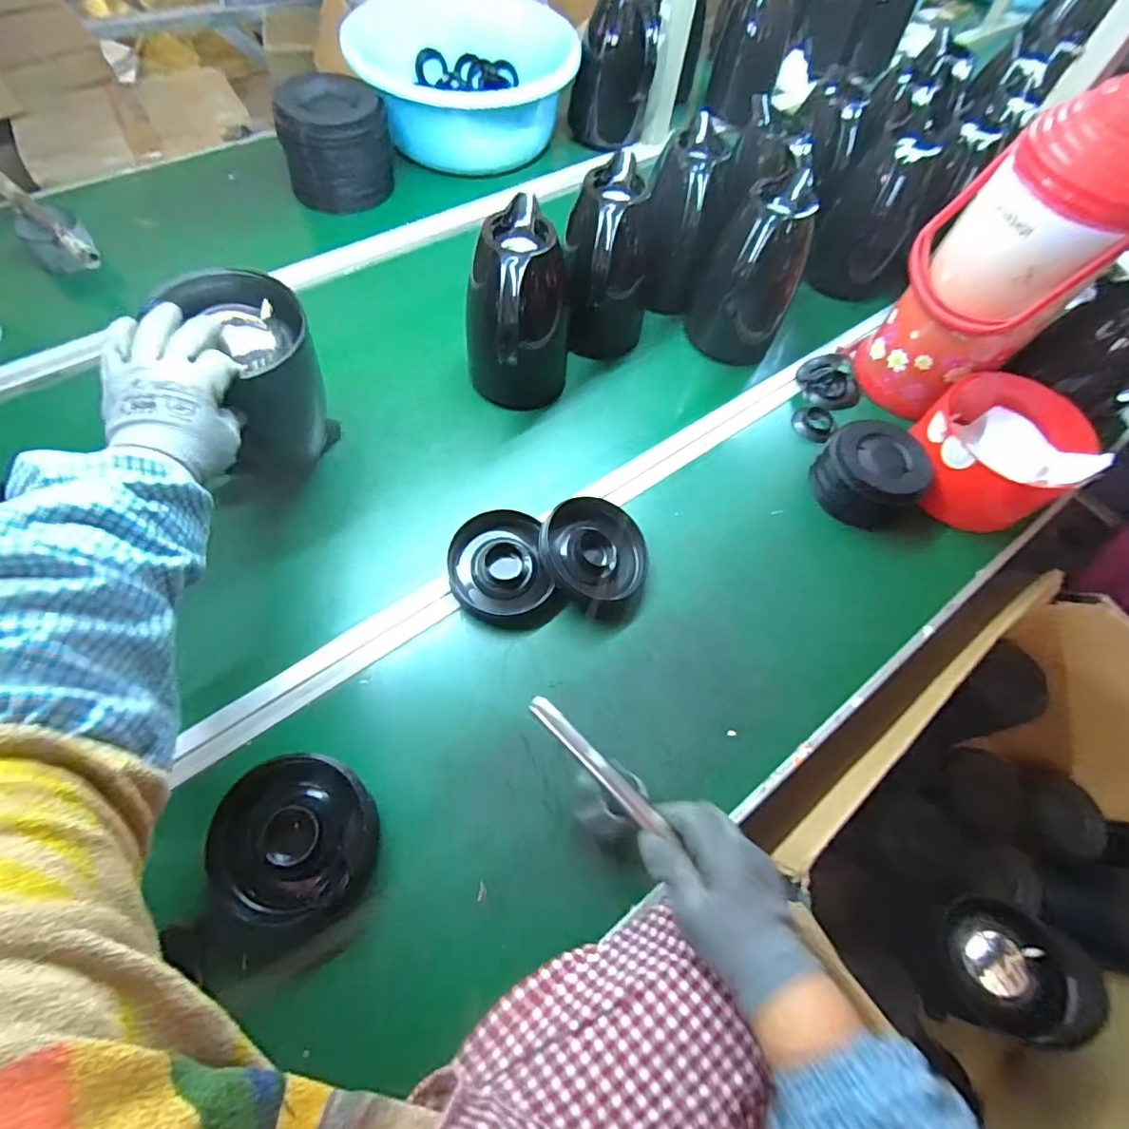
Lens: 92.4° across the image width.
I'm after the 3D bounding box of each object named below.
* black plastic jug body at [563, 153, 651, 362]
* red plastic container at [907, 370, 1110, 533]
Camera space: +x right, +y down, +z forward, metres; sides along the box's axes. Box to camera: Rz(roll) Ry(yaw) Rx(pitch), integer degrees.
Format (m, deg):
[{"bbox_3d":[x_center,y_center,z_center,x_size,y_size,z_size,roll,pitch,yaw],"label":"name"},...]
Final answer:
[{"bbox_3d":[0.058,-0.374,0.691,0.114,0.186,0.136,4,64,-4],"label":"black plastic jug body"},{"bbox_3d":[0.513,-0.133,0.659,0.179,0.099,0.175,-29,71,-18],"label":"red plastic container"}]

